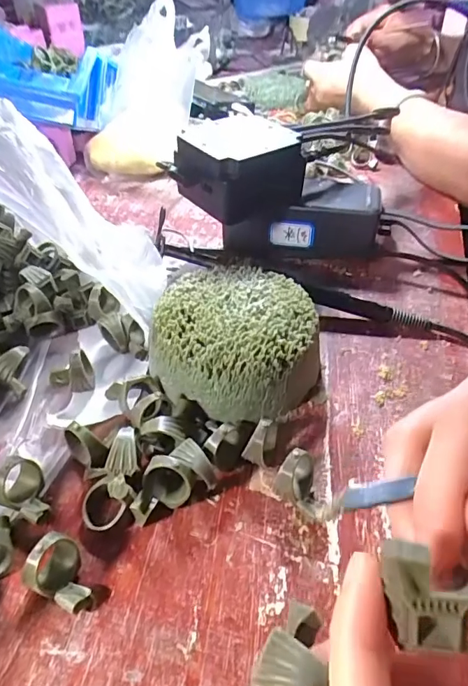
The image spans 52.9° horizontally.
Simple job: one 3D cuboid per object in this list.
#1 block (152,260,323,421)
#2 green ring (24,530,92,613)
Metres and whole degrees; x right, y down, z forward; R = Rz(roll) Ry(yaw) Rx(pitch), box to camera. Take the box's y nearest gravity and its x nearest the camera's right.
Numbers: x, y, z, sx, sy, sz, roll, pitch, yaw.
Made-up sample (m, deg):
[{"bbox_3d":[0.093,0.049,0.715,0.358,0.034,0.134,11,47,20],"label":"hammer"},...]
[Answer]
[{"bbox_3d":[0.001,-0.003,0.301,0.098,0.048,0.100,2,43,3],"label":"block"},{"bbox_3d":[-0.075,0.101,0.208,0.026,0.027,0.024,0,43,0],"label":"green ring"}]

